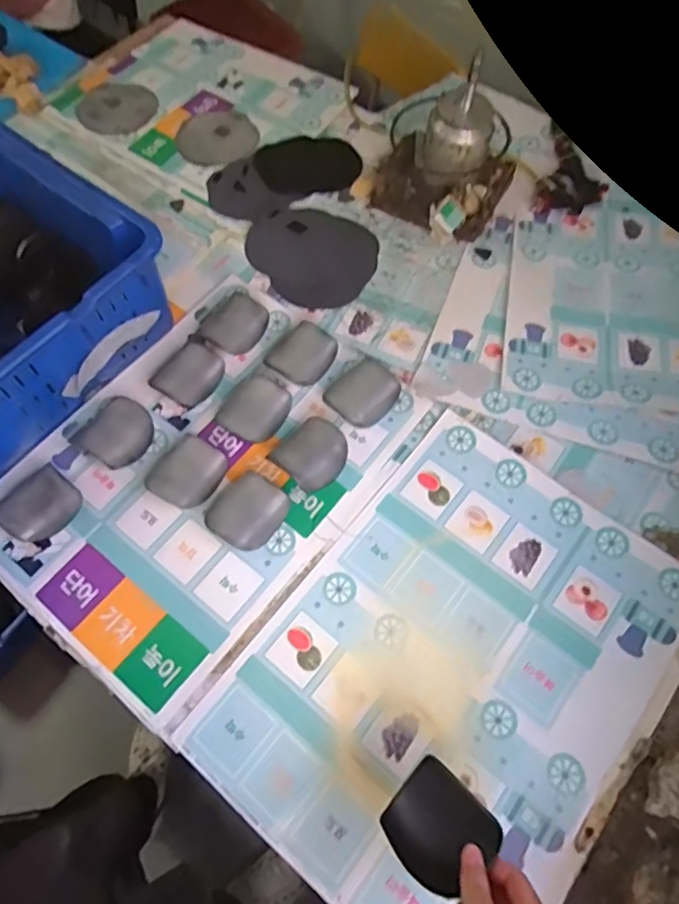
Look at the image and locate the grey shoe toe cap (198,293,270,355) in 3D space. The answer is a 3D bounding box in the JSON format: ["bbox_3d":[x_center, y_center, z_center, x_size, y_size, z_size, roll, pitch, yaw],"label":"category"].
[{"bbox_3d":[-0.156,-0.190,0.859,0.085,0.039,0.088,30,66,15],"label":"grey shoe toe cap"}]

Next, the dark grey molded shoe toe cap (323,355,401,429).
[{"bbox_3d":[0.033,-0.081,0.800,0.079,0.034,0.097,41,69,19],"label":"dark grey molded shoe toe cap"}]

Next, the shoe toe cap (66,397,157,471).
[{"bbox_3d":[-0.301,-0.027,0.781,0.088,0.029,0.091,34,67,16],"label":"shoe toe cap"}]

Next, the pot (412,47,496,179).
[{"bbox_3d":[0.188,-0.515,0.907,0.144,0.137,0.100,4,64,3],"label":"pot"}]

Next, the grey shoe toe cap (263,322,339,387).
[{"bbox_3d":[-0.056,-0.139,0.830,0.084,0.039,0.090,33,67,16],"label":"grey shoe toe cap"}]

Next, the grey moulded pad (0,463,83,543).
[{"bbox_3d":[-0.377,0.066,0.727,0.079,0.031,0.091,40,69,19],"label":"grey moulded pad"}]

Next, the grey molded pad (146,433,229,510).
[{"bbox_3d":[-0.200,0.026,0.750,0.083,0.034,0.092,31,67,15],"label":"grey molded pad"}]

